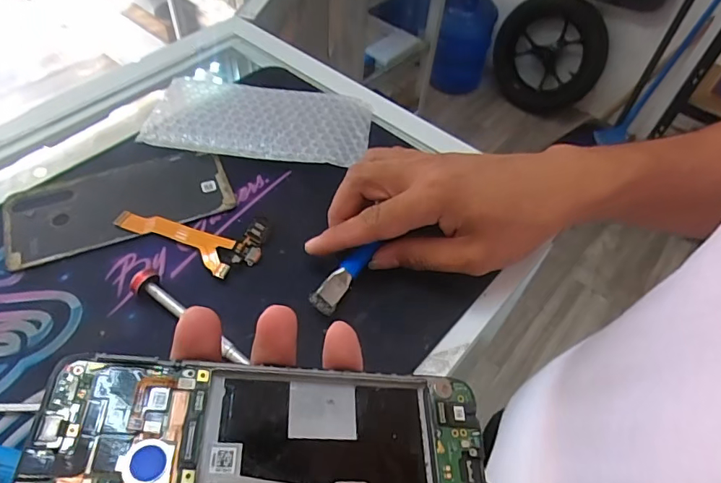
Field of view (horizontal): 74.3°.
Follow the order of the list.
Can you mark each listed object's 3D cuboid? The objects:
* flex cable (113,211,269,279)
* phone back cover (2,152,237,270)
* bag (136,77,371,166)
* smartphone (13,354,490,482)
[{"bbox_3d":[-0.121,0.001,0.328,0.106,0.008,0.046,5,53,-2],"label":"flex cable"},{"bbox_3d":[-0.177,-0.031,0.351,0.152,0.004,0.073,-16,56,-16],"label":"phone back cover"},{"bbox_3d":[-0.084,-0.103,0.405,0.178,0.015,0.088,8,53,1],"label":"bag"},{"bbox_3d":[-0.027,0.076,0.160,0.150,0.009,0.068,8,52,-16],"label":"smartphone"}]

